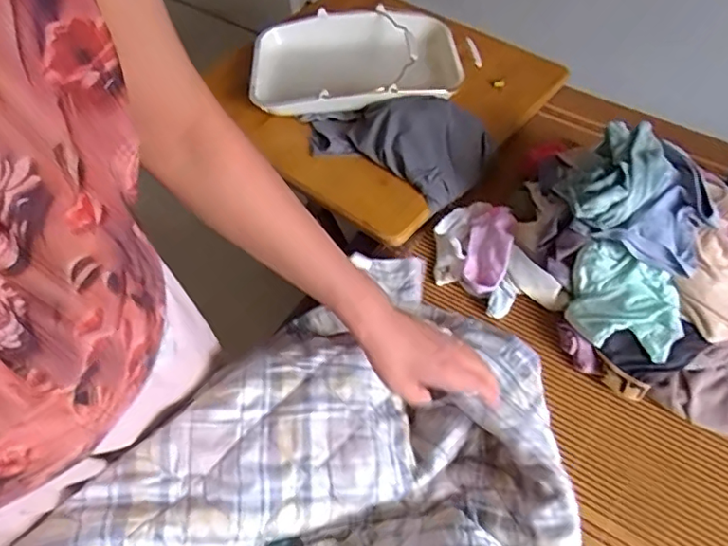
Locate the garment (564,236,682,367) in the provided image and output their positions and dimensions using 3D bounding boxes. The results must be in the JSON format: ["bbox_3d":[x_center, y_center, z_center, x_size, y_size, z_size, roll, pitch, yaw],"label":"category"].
[{"bbox_3d":[0.343,0.040,0.757,0.140,0.070,0.122,20,60,14],"label":"garment"}]

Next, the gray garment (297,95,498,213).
[{"bbox_3d":[0.052,-0.247,1.001,0.331,0.067,0.184,27,61,18],"label":"gray garment"}]

